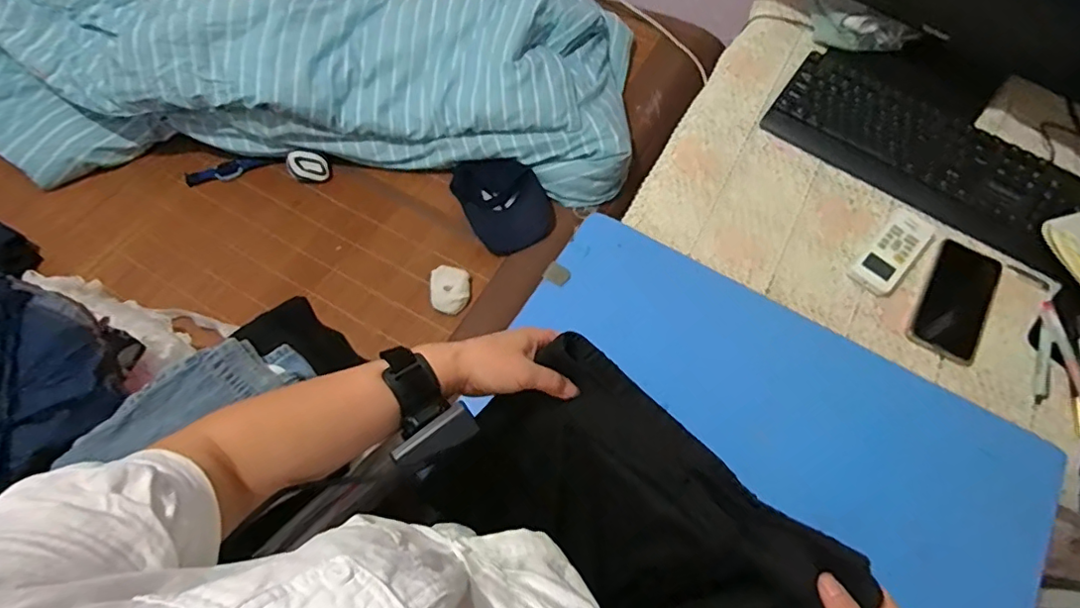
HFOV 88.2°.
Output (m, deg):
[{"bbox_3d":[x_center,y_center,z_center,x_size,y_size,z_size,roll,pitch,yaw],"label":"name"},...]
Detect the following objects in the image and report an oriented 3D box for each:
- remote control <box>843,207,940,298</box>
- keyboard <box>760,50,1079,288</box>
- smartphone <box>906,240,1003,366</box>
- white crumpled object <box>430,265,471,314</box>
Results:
[{"bbox_3d":[0.463,-0.071,0.726,0.143,0.014,0.055,-42,72,-18],"label":"remote control"},{"bbox_3d":[0.533,-0.205,0.778,0.420,0.034,0.149,35,69,15],"label":"keyboard"},{"bbox_3d":[0.521,-0.007,0.699,0.077,0.007,0.165,30,68,13],"label":"smartphone"},{"bbox_3d":[-0.172,-0.025,1.069,0.077,0.039,0.102,-4,65,-2],"label":"white crumpled object"}]

